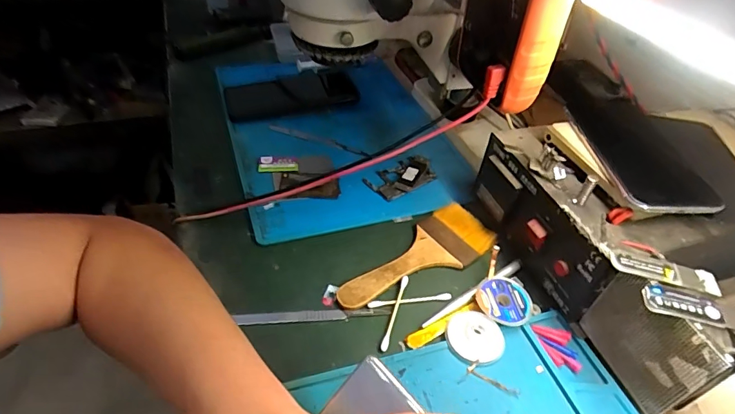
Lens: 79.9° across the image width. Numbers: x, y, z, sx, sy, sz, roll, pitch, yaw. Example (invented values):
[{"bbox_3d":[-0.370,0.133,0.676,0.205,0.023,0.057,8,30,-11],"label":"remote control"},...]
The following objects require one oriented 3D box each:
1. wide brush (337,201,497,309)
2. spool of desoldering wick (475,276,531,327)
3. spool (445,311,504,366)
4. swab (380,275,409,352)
[{"bbox_3d":[0.043,0.043,0.394,0.160,0.009,0.060,-22,49,-26],"label":"wide brush"},{"bbox_3d":[0.113,0.076,0.361,0.042,0.009,0.044,3,43,-2],"label":"spool of desoldering wick"},{"bbox_3d":[0.083,0.100,0.335,0.043,0.010,0.040,3,43,-2],"label":"spool"},{"bbox_3d":[0.022,0.084,0.352,0.006,0.004,0.072,14,43,10],"label":"swab"}]

